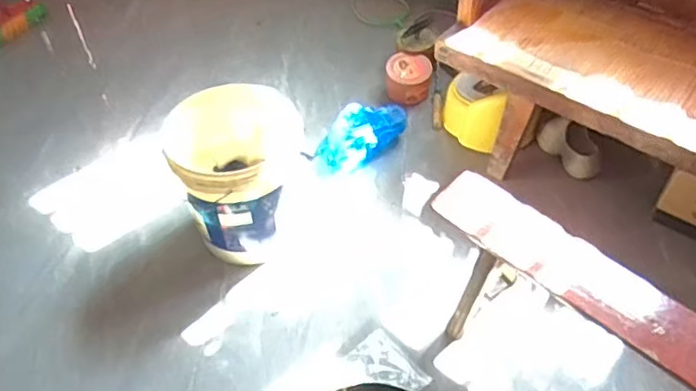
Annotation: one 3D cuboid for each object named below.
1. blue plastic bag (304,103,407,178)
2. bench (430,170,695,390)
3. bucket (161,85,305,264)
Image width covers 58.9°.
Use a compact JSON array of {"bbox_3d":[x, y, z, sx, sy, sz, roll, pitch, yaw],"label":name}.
[{"bbox_3d":[0.025,-0.196,1.875,0.311,0.169,0.175,-33,55,-25],"label":"blue plastic bag"},{"bbox_3d":[0.545,0.332,1.214,0.245,0.319,0.930,-34,56,-23],"label":"bench"},{"bbox_3d":[-0.280,-0.039,1.558,0.315,0.374,0.300,-2,49,2],"label":"bucket"}]

